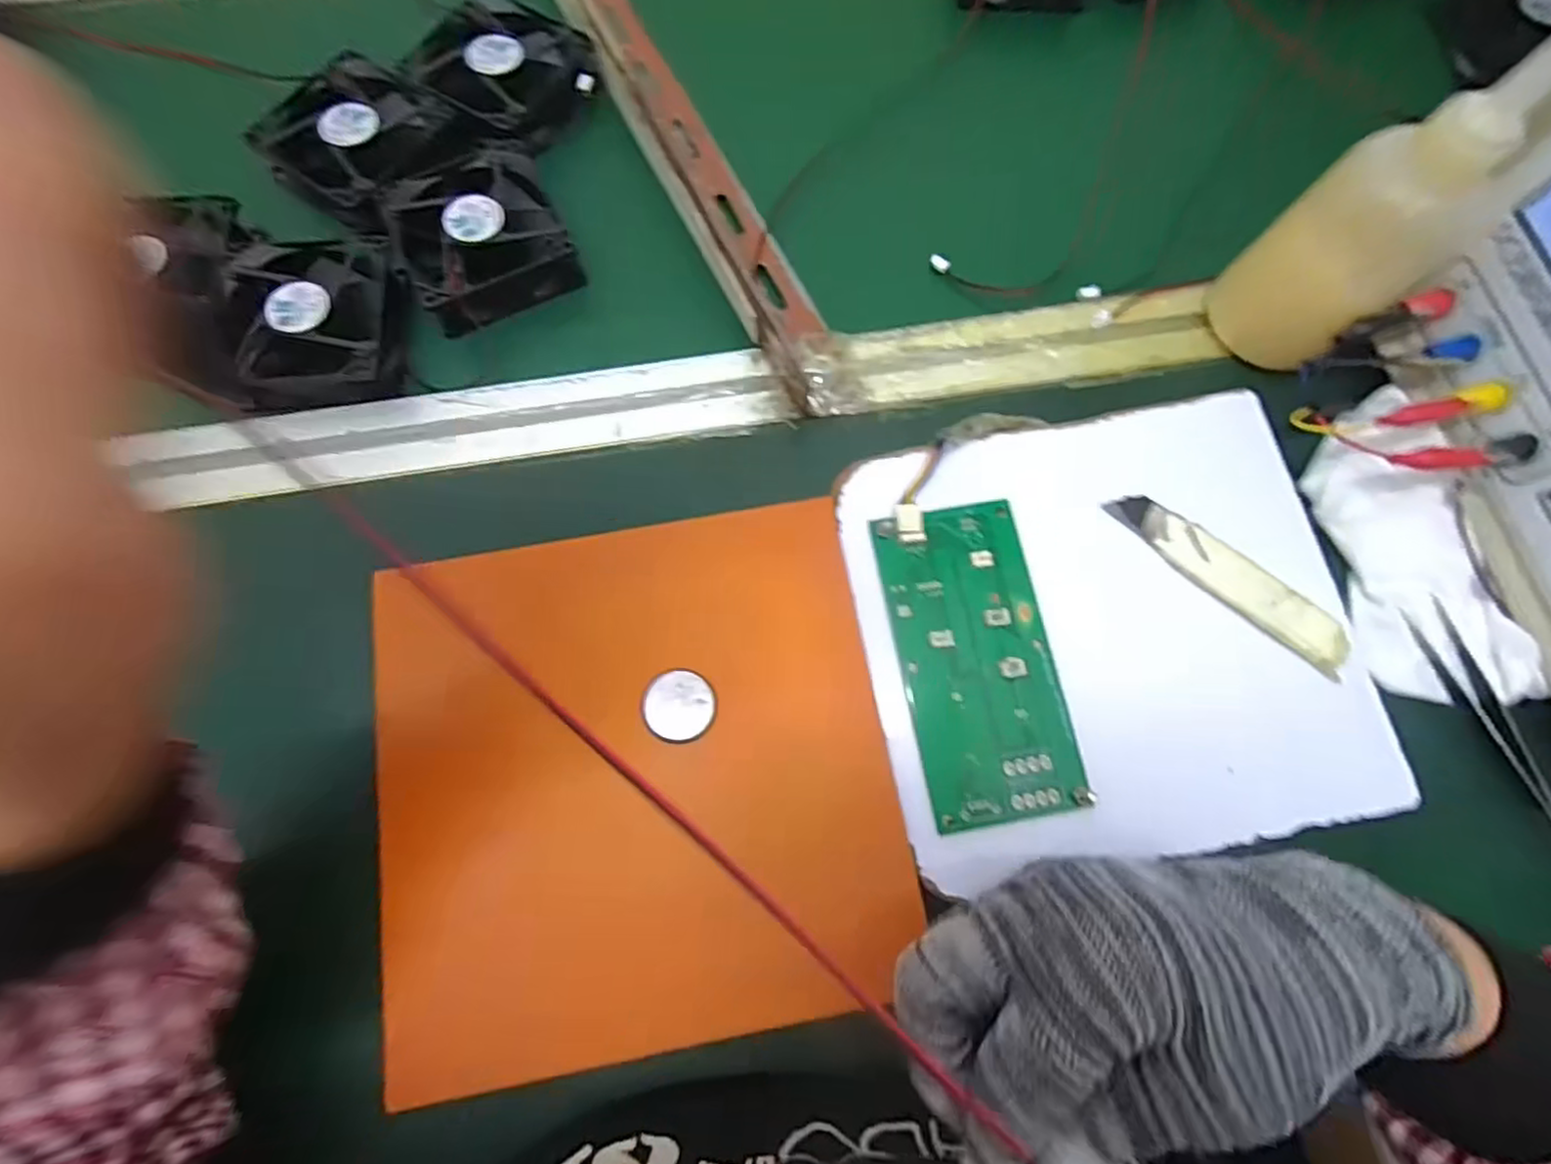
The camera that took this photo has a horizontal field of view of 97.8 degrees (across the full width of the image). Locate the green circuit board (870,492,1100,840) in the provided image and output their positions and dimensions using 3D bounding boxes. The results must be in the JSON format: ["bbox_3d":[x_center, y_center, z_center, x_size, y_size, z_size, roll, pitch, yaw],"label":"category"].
[{"bbox_3d":[0.086,0.031,0.286,0.065,0.006,0.133,-9,74,-4],"label":"green circuit board"}]

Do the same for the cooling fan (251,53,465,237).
[{"bbox_3d":[-0.221,-0.232,0.364,0.092,0.027,0.084,33,76,8],"label":"cooling fan"}]

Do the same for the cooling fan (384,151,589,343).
[{"bbox_3d":[-0.151,-0.177,0.351,0.079,0.024,0.086,-25,76,-8],"label":"cooling fan"}]

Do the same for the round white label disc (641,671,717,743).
[{"bbox_3d":[-0.039,0.050,0.275,0.028,0.004,0.029,0,74,-1],"label":"round white label disc"}]

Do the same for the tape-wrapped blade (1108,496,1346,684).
[{"bbox_3d":[0.200,-0.003,0.298,0.113,0.006,0.023,40,77,9],"label":"tape-wrapped blade"}]

